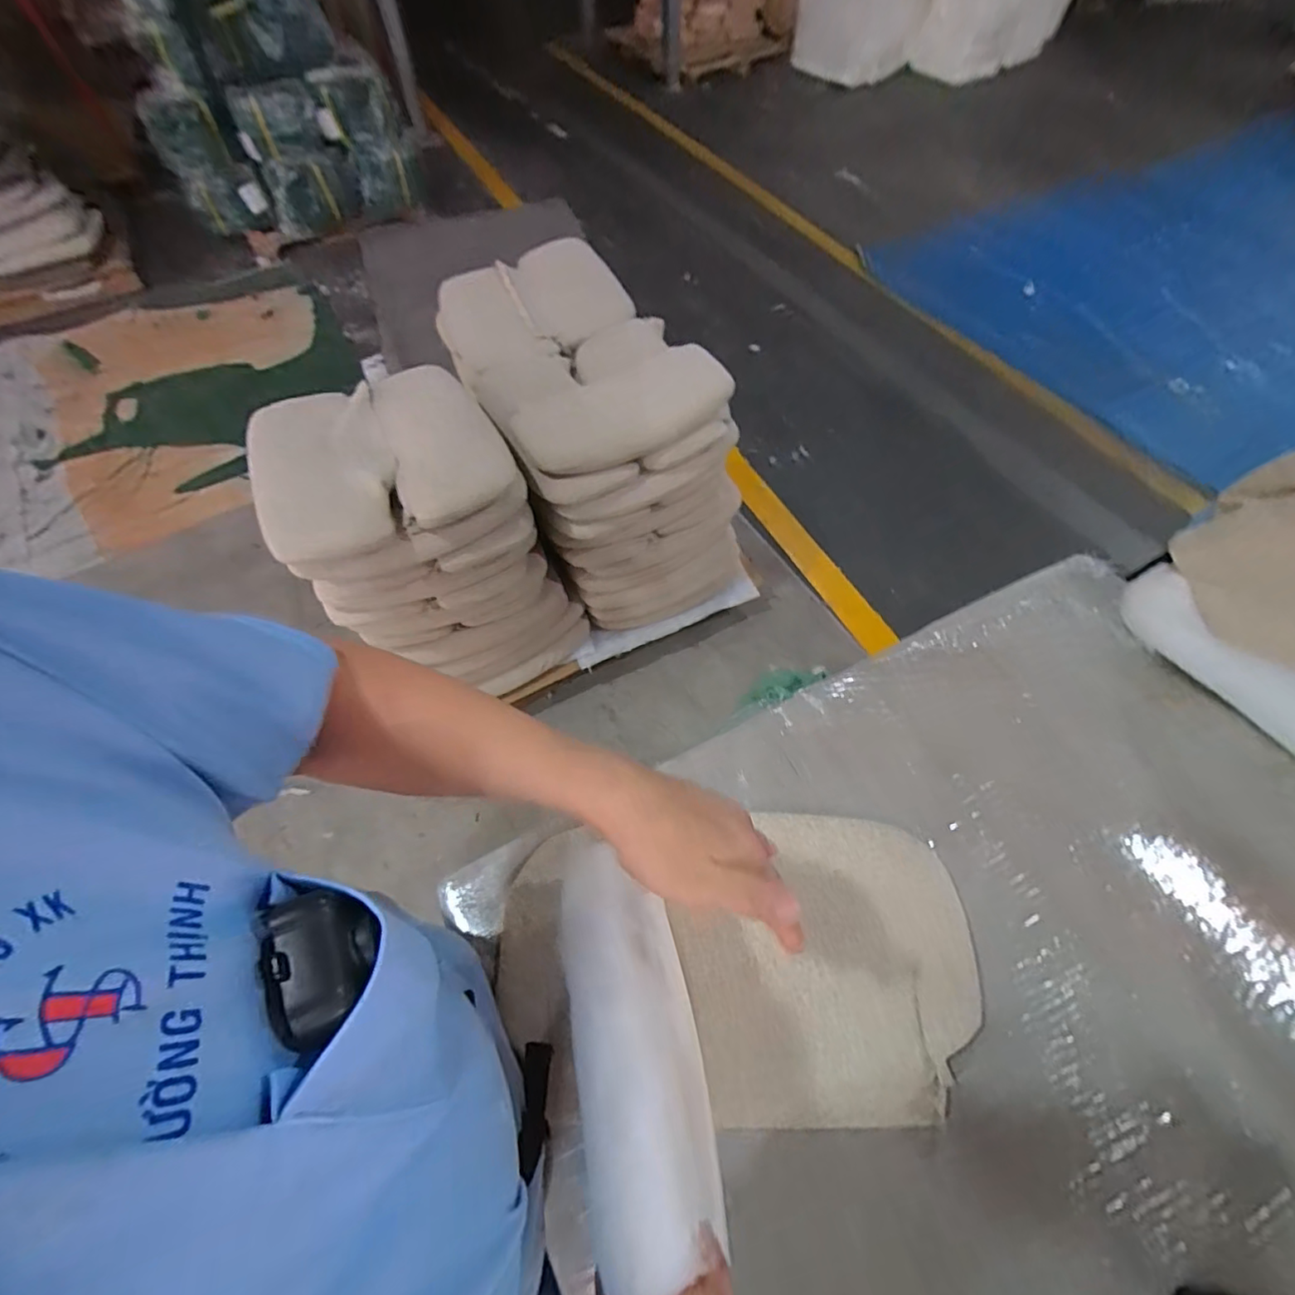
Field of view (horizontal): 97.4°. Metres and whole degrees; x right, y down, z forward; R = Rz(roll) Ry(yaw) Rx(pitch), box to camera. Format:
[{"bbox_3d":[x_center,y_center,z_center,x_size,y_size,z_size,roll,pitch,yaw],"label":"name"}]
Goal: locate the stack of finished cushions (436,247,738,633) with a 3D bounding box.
[{"bbox_3d":[-0.166,-0.561,1.494,0.476,0.547,0.874,-24,61,-12],"label":"stack of finished cushions"}]

